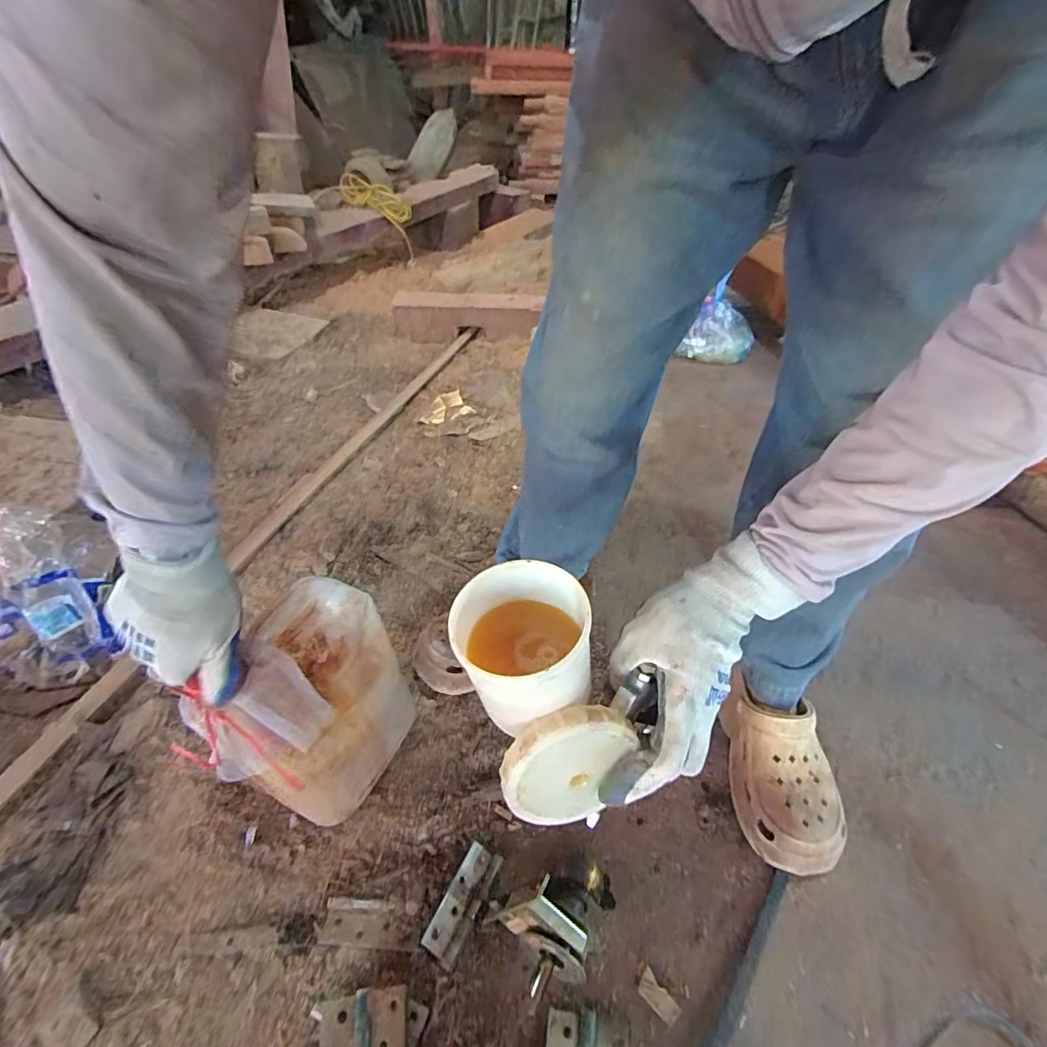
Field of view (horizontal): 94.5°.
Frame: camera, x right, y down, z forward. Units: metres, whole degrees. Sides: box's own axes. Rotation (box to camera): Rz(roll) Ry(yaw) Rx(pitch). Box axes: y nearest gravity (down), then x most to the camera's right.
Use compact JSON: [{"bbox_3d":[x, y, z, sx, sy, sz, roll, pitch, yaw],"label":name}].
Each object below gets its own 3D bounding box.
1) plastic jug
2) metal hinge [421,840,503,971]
[{"bbox_3d":[-0.210,0.196,0.516,0.094,0.255,0.187,17,46,14],"label":"plastic jug"},{"bbox_3d":[-0.065,0.412,0.530,0.037,0.025,0.106,22,48,19],"label":"metal hinge"}]

